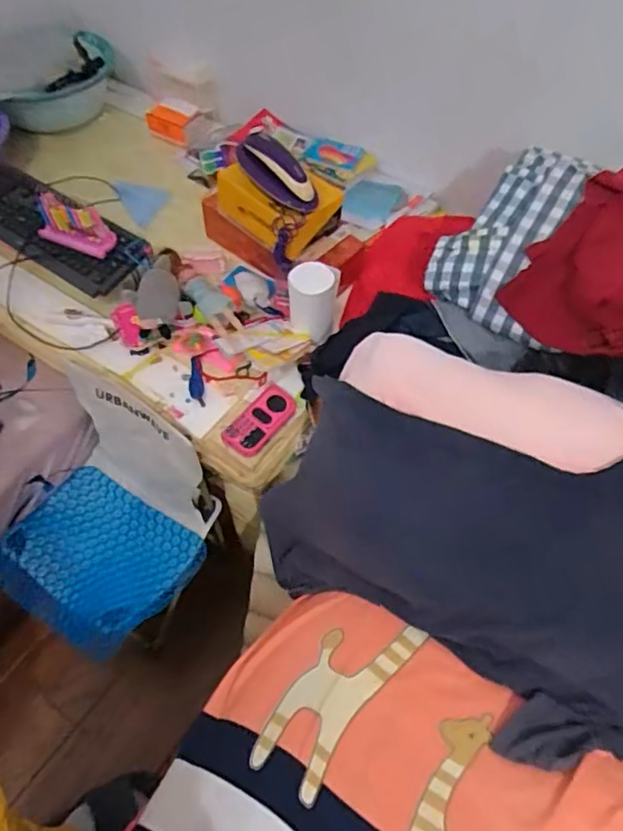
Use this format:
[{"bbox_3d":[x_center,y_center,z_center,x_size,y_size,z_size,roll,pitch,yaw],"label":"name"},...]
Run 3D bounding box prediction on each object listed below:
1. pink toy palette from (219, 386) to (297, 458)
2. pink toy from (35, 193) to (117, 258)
[{"bbox_3d":[-0.085,0.010,0.993,0.070,0.030,0.139,33,64,21],"label":"pink toy palette"},{"bbox_3d":[-0.491,-0.391,1.178,0.188,0.074,0.069,22,58,14],"label":"pink toy"}]

